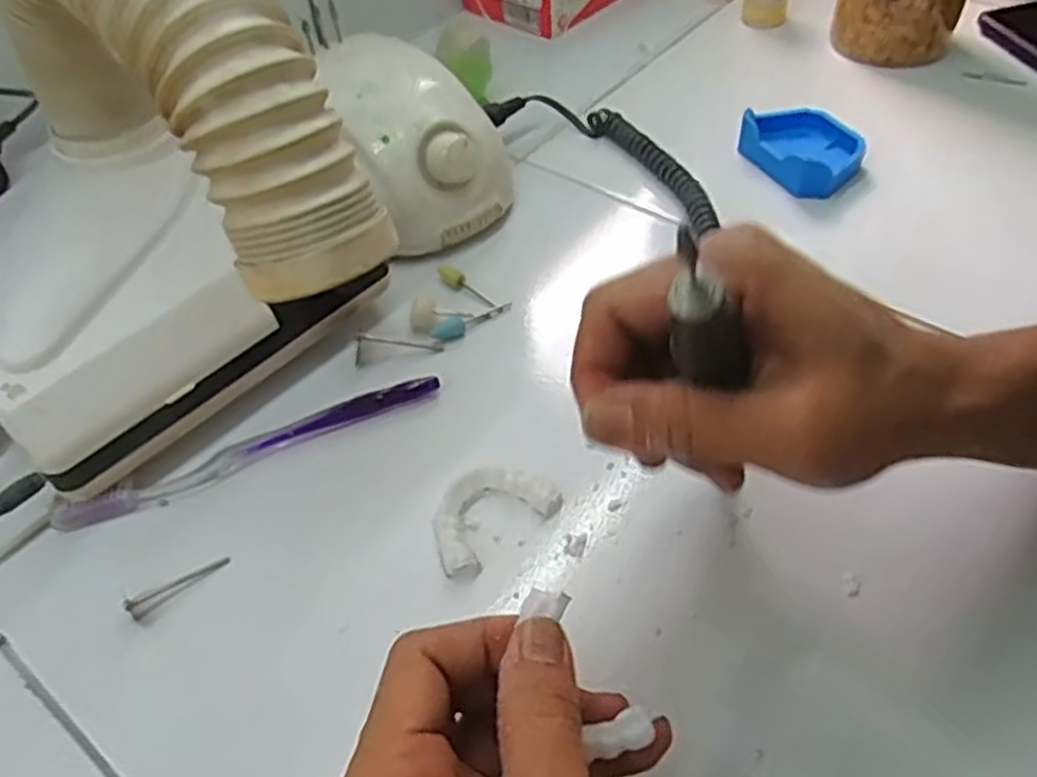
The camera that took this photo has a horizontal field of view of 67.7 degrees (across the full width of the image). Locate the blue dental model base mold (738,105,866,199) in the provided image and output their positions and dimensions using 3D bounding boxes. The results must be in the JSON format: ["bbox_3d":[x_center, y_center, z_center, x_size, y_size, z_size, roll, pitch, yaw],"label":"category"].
[{"bbox_3d":[0.191,-0.158,0.510,0.062,0.026,0.080,-30,54,-19],"label":"blue dental model base mold"}]

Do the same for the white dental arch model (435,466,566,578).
[{"bbox_3d":[-0.014,0.055,0.347,0.060,0.011,0.037,-34,56,-22],"label":"white dental arch model"}]

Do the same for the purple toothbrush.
[{"bbox_3d":[-0.128,0.030,0.378,0.188,0.009,0.015,-21,52,-12],"label":"purple toothbrush"}]

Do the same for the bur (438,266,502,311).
[{"bbox_3d":[-0.030,-0.059,0.448,0.009,0.009,0.048,-38,58,-26],"label":"bur"}]

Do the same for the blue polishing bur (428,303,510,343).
[{"bbox_3d":[-0.026,-0.038,0.433,0.050,0.009,0.012,-25,53,-17],"label":"blue polishing bur"}]

